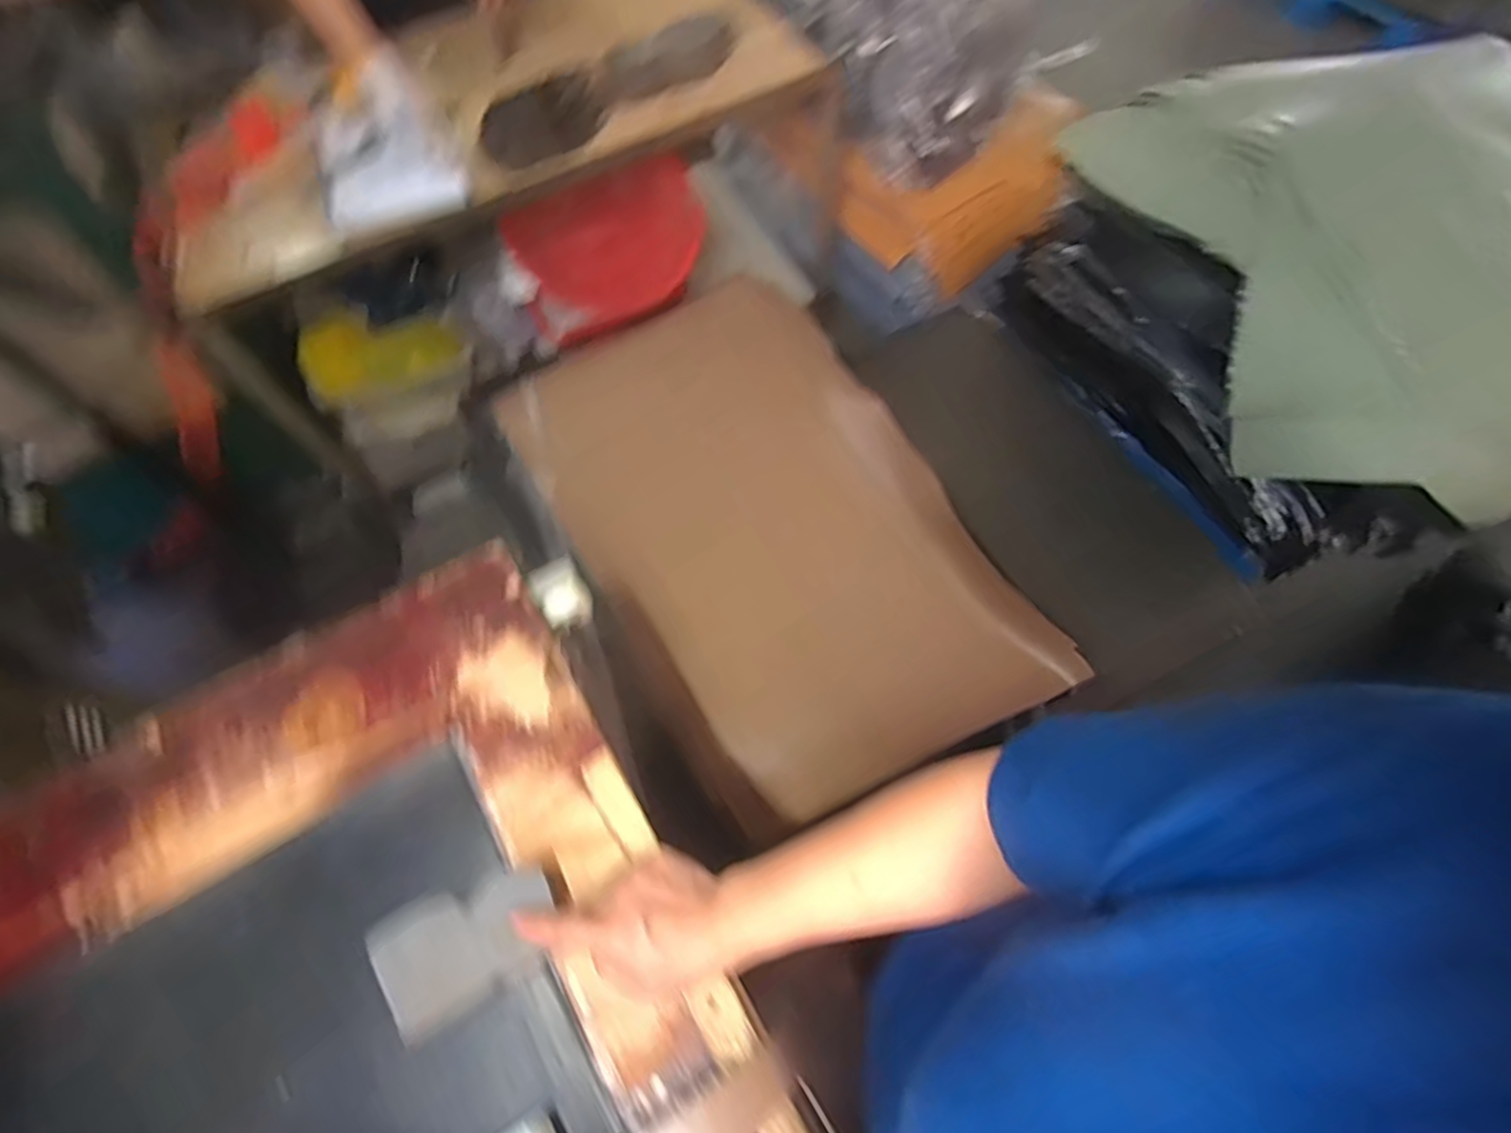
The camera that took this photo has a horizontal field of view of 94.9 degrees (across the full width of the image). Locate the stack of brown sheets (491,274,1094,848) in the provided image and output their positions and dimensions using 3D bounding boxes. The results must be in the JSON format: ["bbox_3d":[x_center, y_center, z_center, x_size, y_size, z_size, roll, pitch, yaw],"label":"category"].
[{"bbox_3d":[0.015,-0.084,1.118,0.582,0.099,0.880,-25,65,-13],"label":"stack of brown sheets"}]

